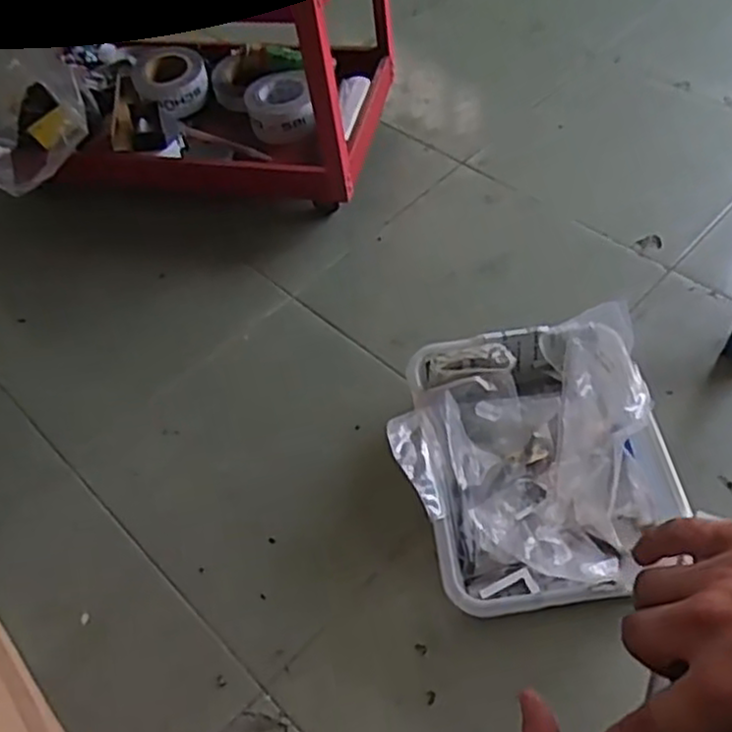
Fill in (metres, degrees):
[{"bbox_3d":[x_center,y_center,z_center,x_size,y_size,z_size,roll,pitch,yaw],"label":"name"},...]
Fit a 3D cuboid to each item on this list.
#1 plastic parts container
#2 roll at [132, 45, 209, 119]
[{"bbox_3d":[0.193,0.114,0.860,0.305,0.120,0.345,-8,53,0],"label":"plastic parts container"},{"bbox_3d":[-0.353,-0.517,1.322,0.132,0.044,0.152,-19,54,-6],"label":"roll"}]

